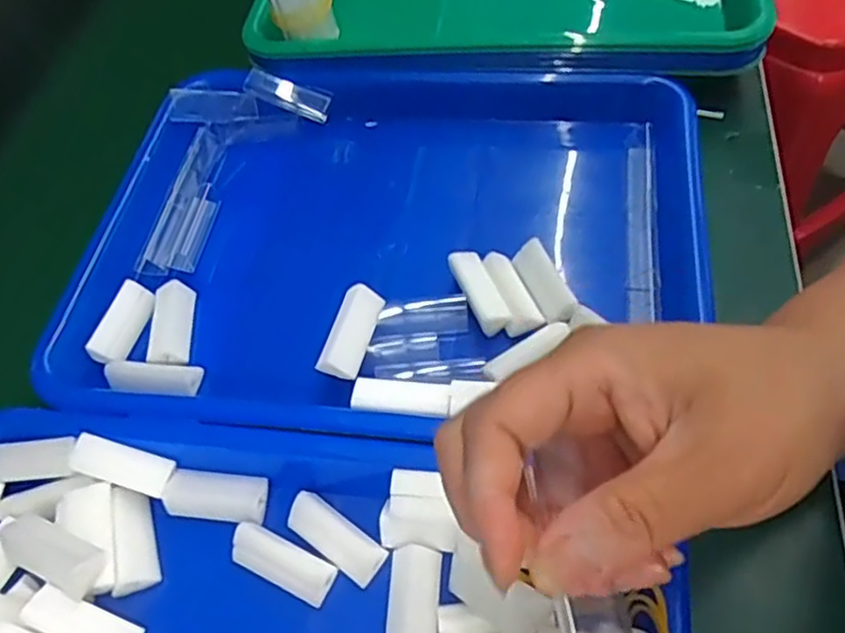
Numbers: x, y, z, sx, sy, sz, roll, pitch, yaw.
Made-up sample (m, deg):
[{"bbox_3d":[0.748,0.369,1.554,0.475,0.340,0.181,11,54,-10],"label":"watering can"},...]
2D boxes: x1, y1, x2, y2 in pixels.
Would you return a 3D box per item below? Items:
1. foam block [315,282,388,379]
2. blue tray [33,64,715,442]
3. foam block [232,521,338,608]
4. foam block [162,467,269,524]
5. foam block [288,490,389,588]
[{"bbox_3d":[-0.035,0.008,0.337,0.021,0.014,0.047,28,61,-13],"label":"foam block"},{"bbox_3d":[-0.017,-0.040,0.394,0.339,0.057,0.253,4,58,10],"label":"blue tray"},{"bbox_3d":[-0.060,0.106,0.296,0.047,0.012,0.018,20,62,20],"label":"foam block"},{"bbox_3d":[-0.094,0.083,0.316,0.046,0.011,0.020,4,58,11],"label":"foam block"},{"bbox_3d":[-0.038,0.095,0.298,0.045,0.012,0.018,30,65,24],"label":"foam block"}]

